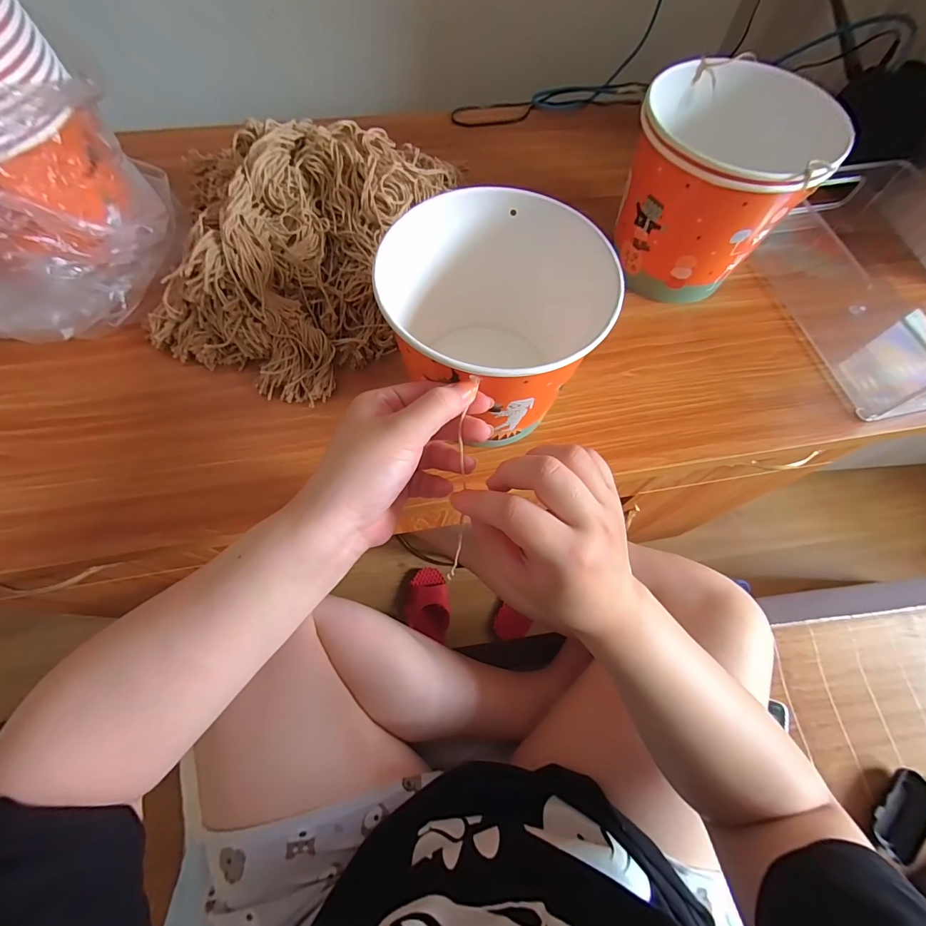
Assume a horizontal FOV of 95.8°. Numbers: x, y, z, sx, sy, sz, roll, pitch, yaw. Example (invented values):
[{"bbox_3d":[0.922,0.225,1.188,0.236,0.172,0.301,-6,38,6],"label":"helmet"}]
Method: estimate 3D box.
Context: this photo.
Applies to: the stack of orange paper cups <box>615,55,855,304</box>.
[{"bbox_3d":[0.224,-0.248,0.399,0.150,0.151,0.120,36,70,12],"label":"stack of orange paper cups"}]

